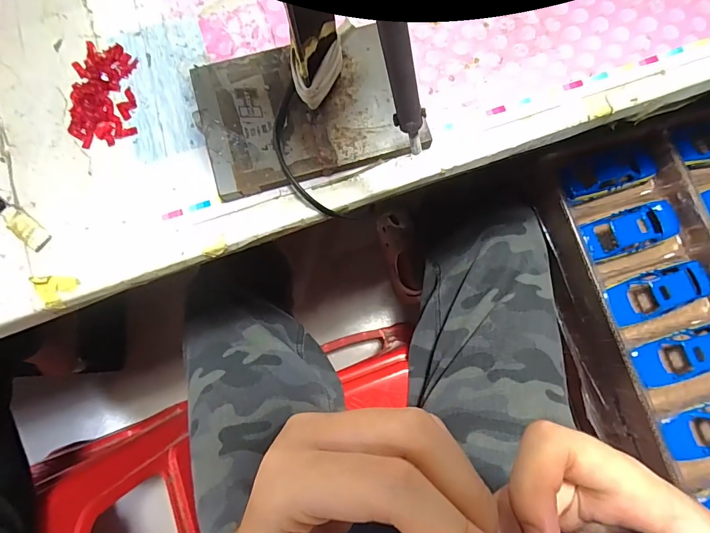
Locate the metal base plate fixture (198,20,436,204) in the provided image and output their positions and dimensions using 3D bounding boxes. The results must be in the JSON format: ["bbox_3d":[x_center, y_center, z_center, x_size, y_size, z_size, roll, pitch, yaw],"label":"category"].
[{"bbox_3d":[-0.033,-0.109,0.270,0.139,0.010,0.095,-16,80,-2],"label":"metal base plate fixture"}]

